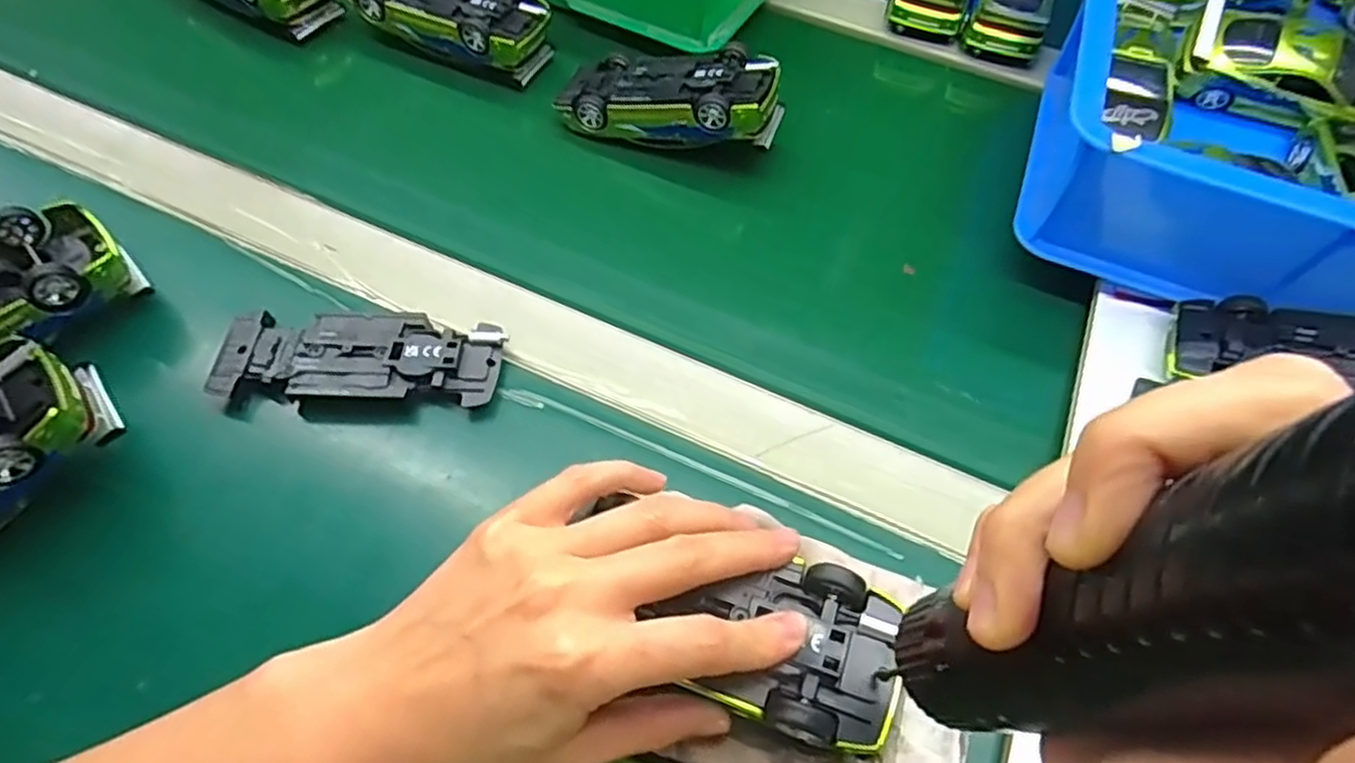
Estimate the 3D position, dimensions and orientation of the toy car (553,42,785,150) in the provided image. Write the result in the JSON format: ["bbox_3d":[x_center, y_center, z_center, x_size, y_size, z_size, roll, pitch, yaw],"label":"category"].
[{"bbox_3d":[-0.003,-0.167,0.432,0.124,0.032,0.054,8,56,17],"label":"toy car"}]

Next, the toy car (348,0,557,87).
[{"bbox_3d":[-0.143,-0.232,0.467,0.120,0.033,0.050,22,59,11],"label":"toy car"}]

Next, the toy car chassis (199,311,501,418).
[{"bbox_3d":[-0.144,-0.010,0.335,0.123,0.015,0.045,1,57,-3],"label":"toy car chassis"}]

